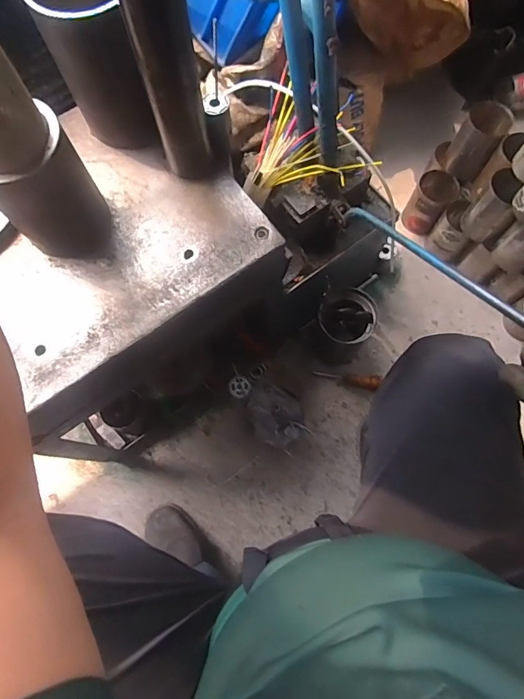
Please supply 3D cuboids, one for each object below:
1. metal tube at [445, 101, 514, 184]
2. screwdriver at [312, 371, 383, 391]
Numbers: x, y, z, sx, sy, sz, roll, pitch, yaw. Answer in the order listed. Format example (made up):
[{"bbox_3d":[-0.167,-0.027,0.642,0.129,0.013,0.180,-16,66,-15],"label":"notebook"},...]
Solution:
[{"bbox_3d":[0.474,-0.458,0.917,0.090,0.128,0.086,32,76,10],"label":"metal tube"},{"bbox_3d":[0.196,0.072,0.938,0.160,0.026,0.034,6,73,3],"label":"screwdriver"}]

